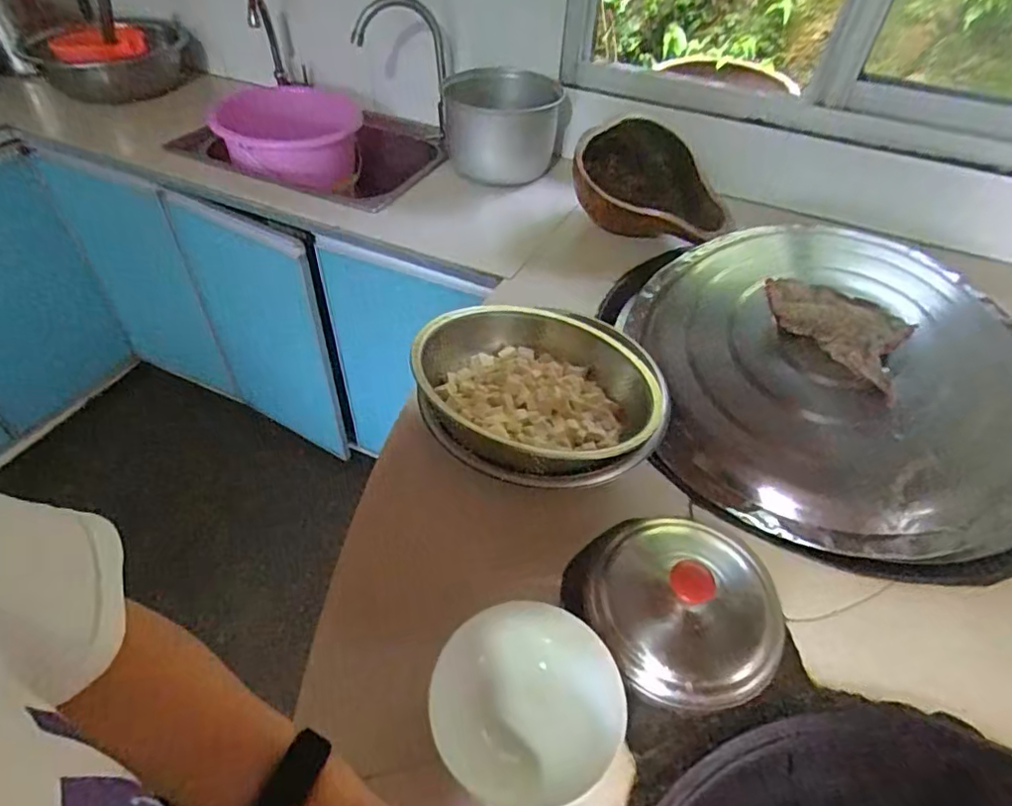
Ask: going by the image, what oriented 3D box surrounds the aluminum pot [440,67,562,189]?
[{"bbox_3d":[-0.012,-0.545,1.159,0.235,0.173,0.246,2,46,-2],"label":"aluminum pot"}]

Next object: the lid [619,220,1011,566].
[{"bbox_3d":[0.420,-0.050,0.721,0.428,0.127,0.478,-7,47,-11],"label":"lid"}]

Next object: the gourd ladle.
[{"bbox_3d":[0.242,-0.374,0.977,0.245,0.150,0.131,8,46,3],"label":"gourd ladle"}]

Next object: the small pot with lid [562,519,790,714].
[{"bbox_3d":[0.166,0.179,0.536,0.176,0.062,0.183,2,46,-2],"label":"small pot with lid"}]

